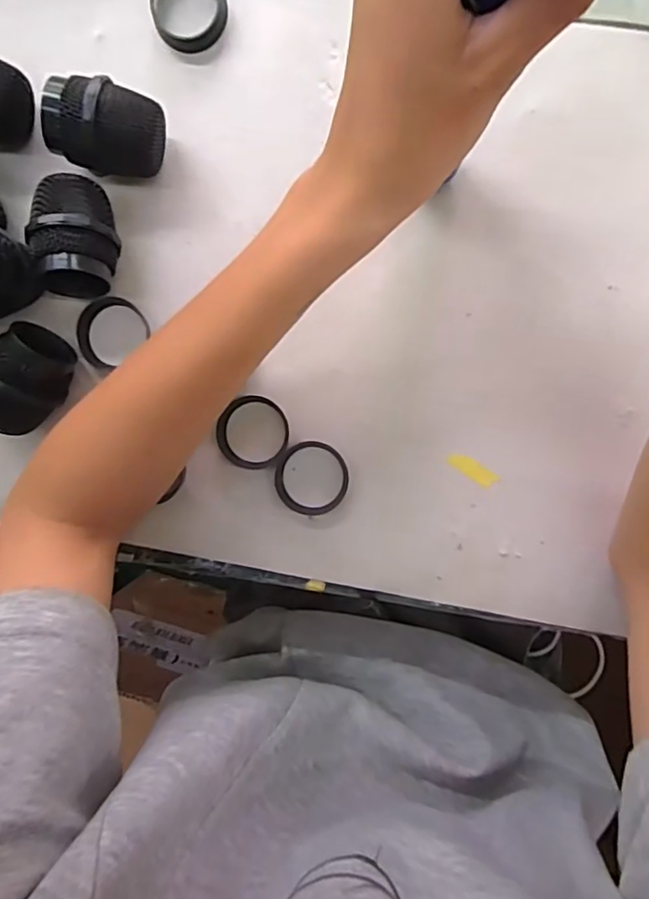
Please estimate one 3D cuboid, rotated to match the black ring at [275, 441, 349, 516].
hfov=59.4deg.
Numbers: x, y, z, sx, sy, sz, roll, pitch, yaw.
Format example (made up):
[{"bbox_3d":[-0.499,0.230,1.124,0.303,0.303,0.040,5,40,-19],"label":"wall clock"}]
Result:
[{"bbox_3d":[-0.008,0.018,0.349,0.044,0.006,0.045,0,95,3],"label":"black ring"}]

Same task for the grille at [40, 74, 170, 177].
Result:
[{"bbox_3d":[-0.122,-0.178,0.321,0.055,0.048,0.045,14,95,2],"label":"grille"}]

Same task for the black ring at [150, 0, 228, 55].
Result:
[{"bbox_3d":[-0.079,-0.256,0.329,0.042,0.013,0.045,0,95,3],"label":"black ring"}]

